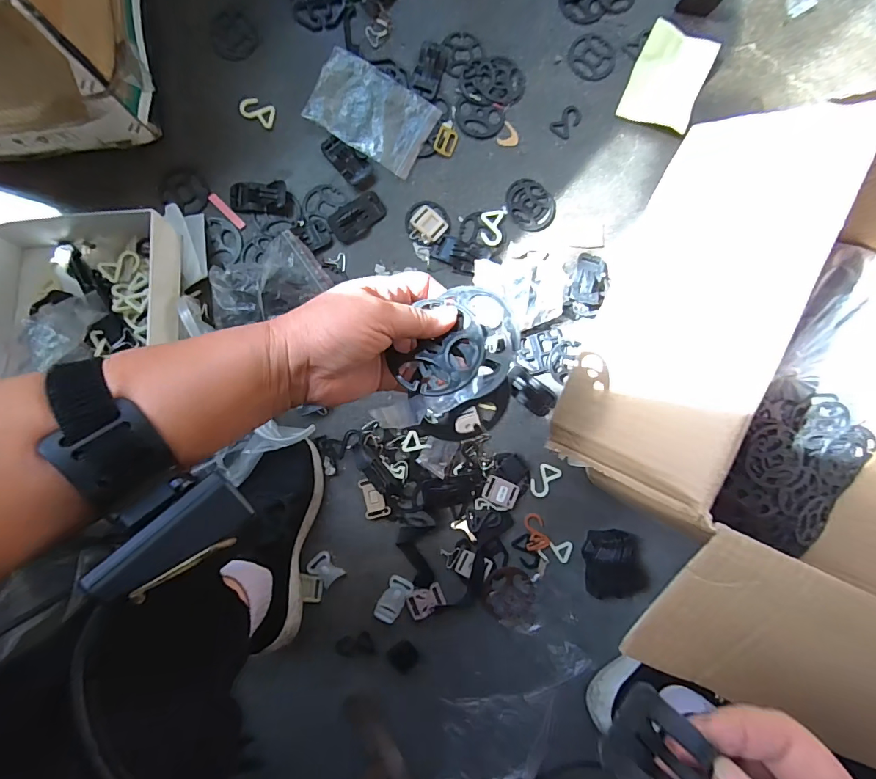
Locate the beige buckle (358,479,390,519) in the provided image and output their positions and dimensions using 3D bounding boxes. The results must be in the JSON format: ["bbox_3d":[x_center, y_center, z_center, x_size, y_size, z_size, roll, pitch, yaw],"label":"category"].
[{"bbox_3d":[-0.077,0.132,0.536,0.029,0.009,0.049,-14,90,-3],"label":"beige buckle"}]

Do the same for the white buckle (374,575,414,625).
[{"bbox_3d":[-0.056,0.258,0.541,0.029,0.004,0.057,27,88,-3],"label":"white buckle"}]

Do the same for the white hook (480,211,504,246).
[{"bbox_3d":[0.069,-0.204,0.556,0.028,0.005,0.046,0,89,-5],"label":"white hook"}]

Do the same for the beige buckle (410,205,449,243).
[{"bbox_3d":[-0.010,-0.208,0.553,0.042,0.010,0.033,38,87,-2],"label":"beige buckle"}]

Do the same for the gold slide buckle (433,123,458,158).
[{"bbox_3d":[0.010,-0.312,0.553,0.026,0.004,0.036,21,88,-3],"label":"gold slide buckle"}]

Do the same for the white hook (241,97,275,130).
[{"bbox_3d":[-0.222,-0.343,0.544,0.041,0.004,0.027,20,87,-4],"label":"white hook"}]

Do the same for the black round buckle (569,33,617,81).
[{"bbox_3d":[0.198,-0.426,0.567,0.059,0.004,0.061,0,89,-3],"label":"black round buckle"}]

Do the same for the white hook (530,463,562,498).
[{"bbox_3d":[0.134,0.116,0.559,0.027,0.004,0.044,33,88,-3],"label":"white hook"}]

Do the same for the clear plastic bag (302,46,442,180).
[{"bbox_3d":[-0.082,-0.342,0.546,0.147,0.016,0.098,30,88,-3],"label":"clear plastic bag"}]

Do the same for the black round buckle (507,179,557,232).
[{"bbox_3d":[0.118,-0.235,0.562,0.065,0.004,0.059,32,88,-3],"label":"black round buckle"}]

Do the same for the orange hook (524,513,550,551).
[{"bbox_3d":[0.120,0.177,0.550,0.028,0.004,0.044,-16,90,-3],"label":"orange hook"}]

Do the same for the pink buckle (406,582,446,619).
[{"bbox_3d":[-0.014,0.261,0.545,0.044,0.006,0.033,-20,91,-3],"label":"pink buckle"}]

